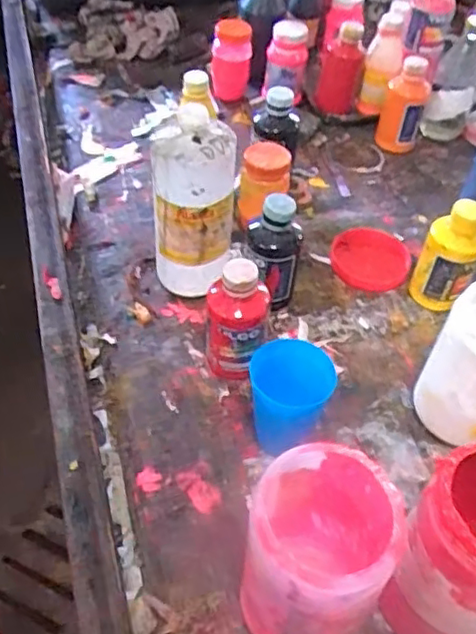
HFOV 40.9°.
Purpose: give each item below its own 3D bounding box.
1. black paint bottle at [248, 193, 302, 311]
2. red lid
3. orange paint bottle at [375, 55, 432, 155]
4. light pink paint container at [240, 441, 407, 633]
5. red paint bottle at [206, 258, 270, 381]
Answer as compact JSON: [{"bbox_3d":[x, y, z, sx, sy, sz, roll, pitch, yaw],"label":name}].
[{"bbox_3d":[0.036,-0.066,0.679,0.055,0.131,0.051,5,47,-1],"label":"black paint bottle"},{"bbox_3d":[0.159,-0.071,0.772,0.091,0.015,0.101,10,47,4],"label":"red lid"},{"bbox_3d":[0.236,-0.300,0.908,0.060,0.121,0.054,16,48,10],"label":"orange paint bottle"},{"bbox_3d":[0.050,0.169,0.441,0.087,0.170,0.095,3,47,-3],"label":"light pink paint container"},{"bbox_3d":[-0.001,0.004,0.611,0.054,0.133,0.046,4,47,-1],"label":"red paint bottle"}]

